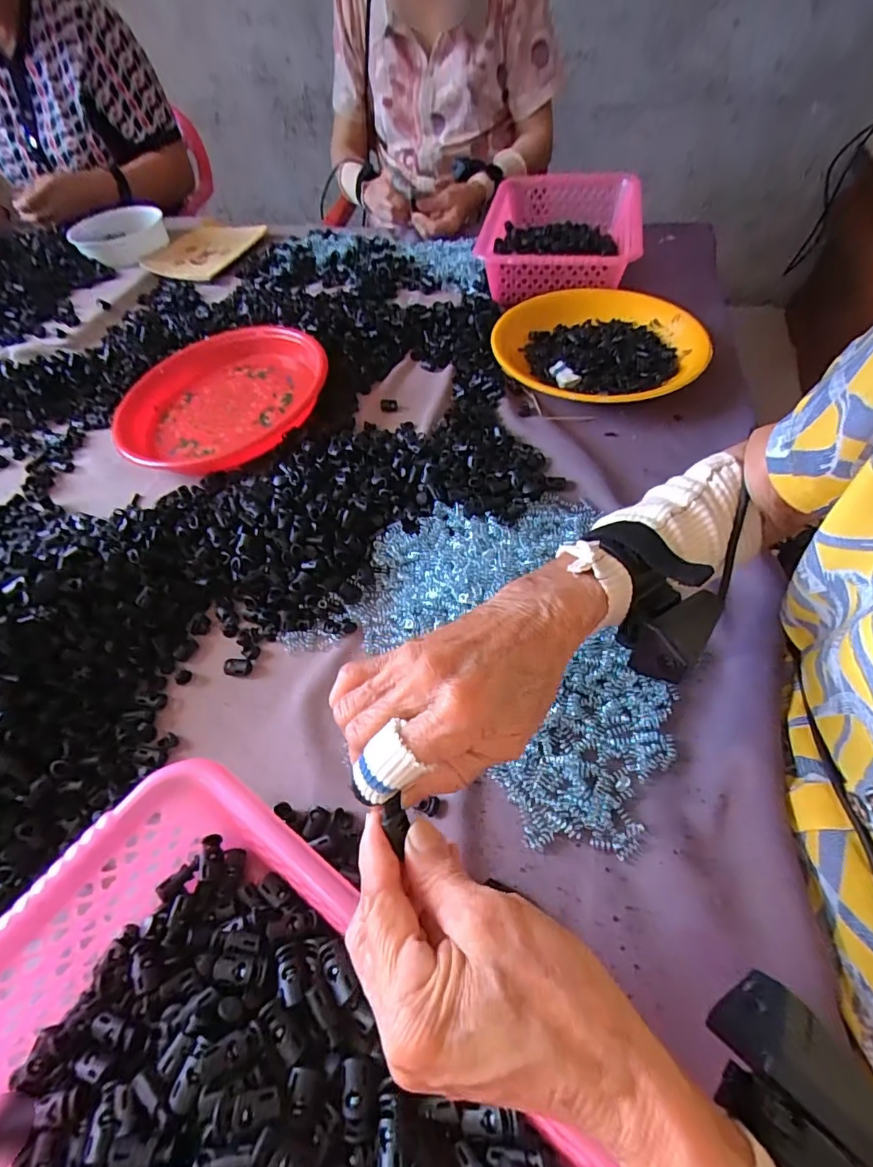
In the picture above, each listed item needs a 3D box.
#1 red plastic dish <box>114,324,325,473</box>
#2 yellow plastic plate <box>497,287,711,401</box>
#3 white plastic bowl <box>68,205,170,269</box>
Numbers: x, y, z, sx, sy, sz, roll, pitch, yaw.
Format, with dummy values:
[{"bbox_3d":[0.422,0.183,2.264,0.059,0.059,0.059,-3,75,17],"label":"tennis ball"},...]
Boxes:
[{"bbox_3d":[-0.249,-0.220,0.586,0.219,0.037,0.242,20,59,17],"label":"red plastic dish"},{"bbox_3d":[0.194,-0.286,0.599,0.240,0.036,0.228,-2,55,3],"label":"yellow plastic plate"},{"bbox_3d":[-0.568,-0.628,0.890,0.117,0.051,0.145,26,61,21],"label":"white plastic bowl"}]

